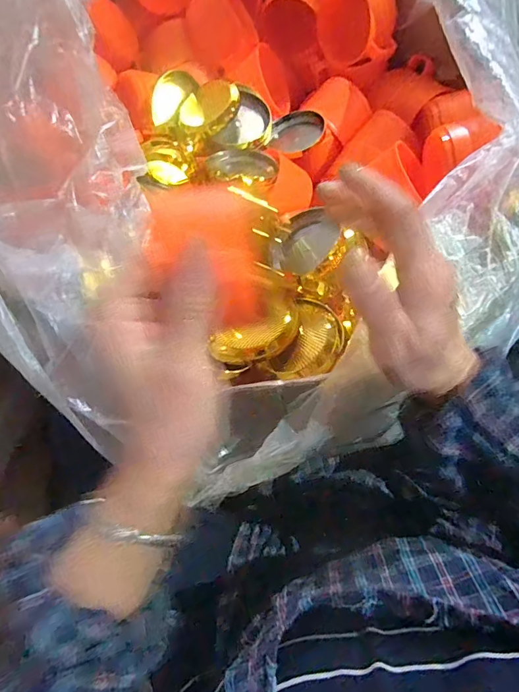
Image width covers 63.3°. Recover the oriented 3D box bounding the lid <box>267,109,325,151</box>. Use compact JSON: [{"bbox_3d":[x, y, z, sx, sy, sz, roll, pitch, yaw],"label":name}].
[{"bbox_3d":[0.049,-0.291,0.571,0.070,0.009,0.071,-7,74,25],"label":"lid"}]

